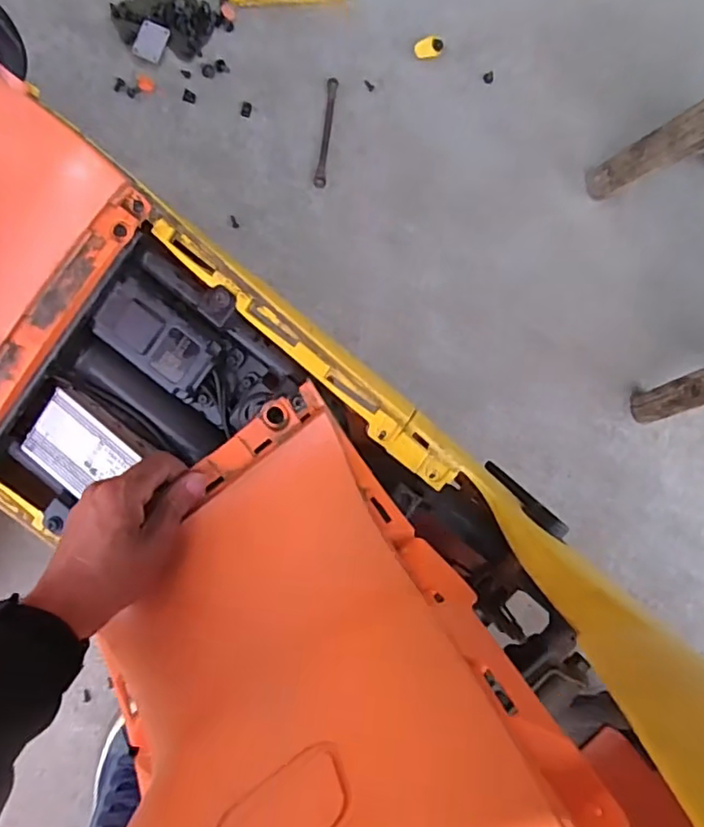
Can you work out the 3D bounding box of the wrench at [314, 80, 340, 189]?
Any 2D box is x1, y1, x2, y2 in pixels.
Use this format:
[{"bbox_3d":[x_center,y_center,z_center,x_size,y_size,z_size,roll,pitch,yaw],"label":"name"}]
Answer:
[{"bbox_3d":[-0.032,-0.354,0.740,0.015,0.005,0.139,7,88,-5],"label":"wrench"}]

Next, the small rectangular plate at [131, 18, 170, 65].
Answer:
[{"bbox_3d":[-0.249,-0.462,0.728,0.036,0.005,0.046,24,86,-4],"label":"small rectangular plate"}]

